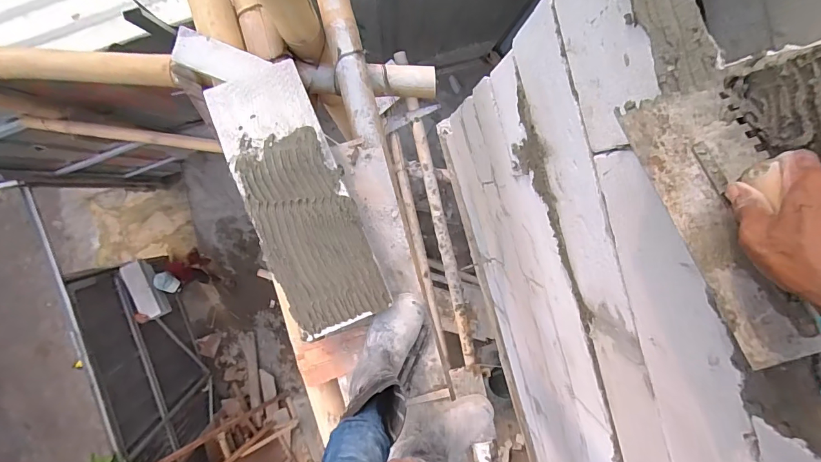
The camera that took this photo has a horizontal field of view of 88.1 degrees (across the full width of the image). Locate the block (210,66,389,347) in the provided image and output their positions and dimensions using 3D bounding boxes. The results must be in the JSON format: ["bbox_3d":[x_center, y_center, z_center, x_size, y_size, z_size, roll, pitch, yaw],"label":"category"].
[{"bbox_3d":[-0.237,-0.069,0.920,0.216,0.092,0.572,-21,96,0],"label":"block"}]

